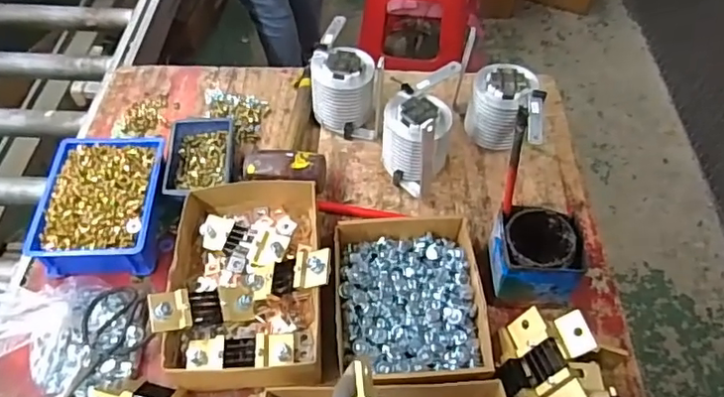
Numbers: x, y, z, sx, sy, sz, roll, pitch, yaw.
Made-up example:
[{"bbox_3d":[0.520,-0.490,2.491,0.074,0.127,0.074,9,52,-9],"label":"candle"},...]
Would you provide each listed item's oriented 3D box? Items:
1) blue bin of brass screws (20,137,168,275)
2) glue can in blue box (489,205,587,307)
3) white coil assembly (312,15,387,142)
[{"bbox_3d":[-0.357,0.013,0.781,0.152,0.082,0.198,-3,54,-4],"label":"blue bin of brass screws"},{"bbox_3d":[0.218,0.075,0.705,0.107,0.087,0.101,9,54,5],"label":"glue can in blue box"},{"bbox_3d":[-0.024,-0.194,0.904,0.109,0.113,0.158,1,54,-1],"label":"white coil assembly"}]

